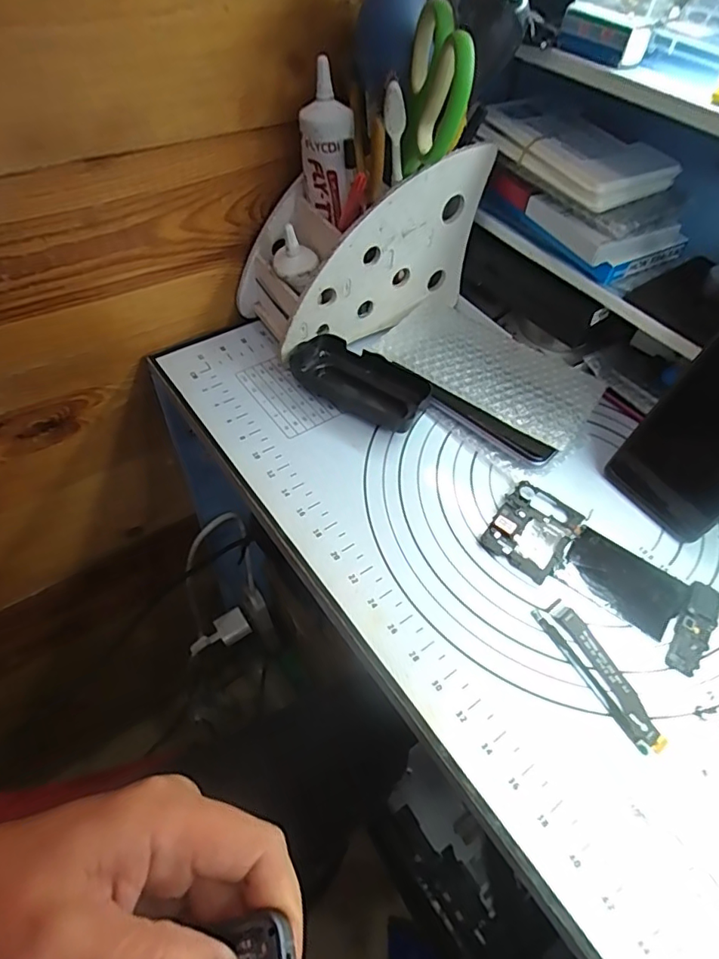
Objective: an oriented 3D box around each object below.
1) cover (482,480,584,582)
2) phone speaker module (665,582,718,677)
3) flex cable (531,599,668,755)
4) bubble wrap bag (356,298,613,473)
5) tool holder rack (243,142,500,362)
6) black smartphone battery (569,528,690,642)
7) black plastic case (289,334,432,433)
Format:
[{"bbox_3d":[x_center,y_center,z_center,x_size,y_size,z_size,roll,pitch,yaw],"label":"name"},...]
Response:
[{"bbox_3d":[0.118,0.033,0.359,0.050,0.006,0.064,33,59,20],"label":"cover"},{"bbox_3d":[0.205,0.089,0.324,0.020,0.004,0.065,32,58,19],"label":"phone speaker module"},{"bbox_3d":[0.138,0.110,0.305,0.023,0.004,0.089,-23,58,-18],"label":"flex cable"},{"bbox_3d":[0.101,-0.082,0.431,0.172,0.030,0.107,37,60,22],"label":"bubble wrap bag"},{"bbox_3d":[-0.001,-0.184,0.428,0.182,0.130,0.077,-23,58,-18],"label":"tool holder rack"},{"bbox_3d":[0.169,0.064,0.340,0.070,0.004,0.048,33,59,20],"label":"black smartphone battery"},{"bbox_3d":[0.003,-0.077,0.422,0.110,0.026,0.050,27,57,16],"label":"black plastic case"}]

